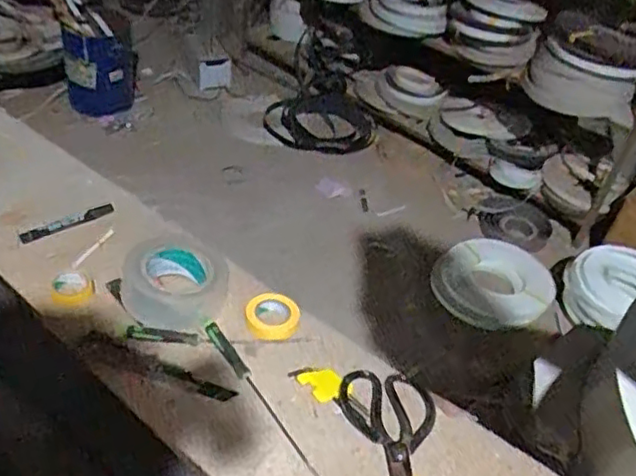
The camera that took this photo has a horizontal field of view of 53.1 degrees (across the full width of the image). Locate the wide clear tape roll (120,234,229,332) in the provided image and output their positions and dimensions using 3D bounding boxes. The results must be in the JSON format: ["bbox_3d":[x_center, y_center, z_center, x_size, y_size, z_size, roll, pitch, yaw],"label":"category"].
[{"bbox_3d":[-0.177,0.044,0.785,0.123,0.050,0.149,-4,41,-16],"label":"wide clear tape roll"}]

